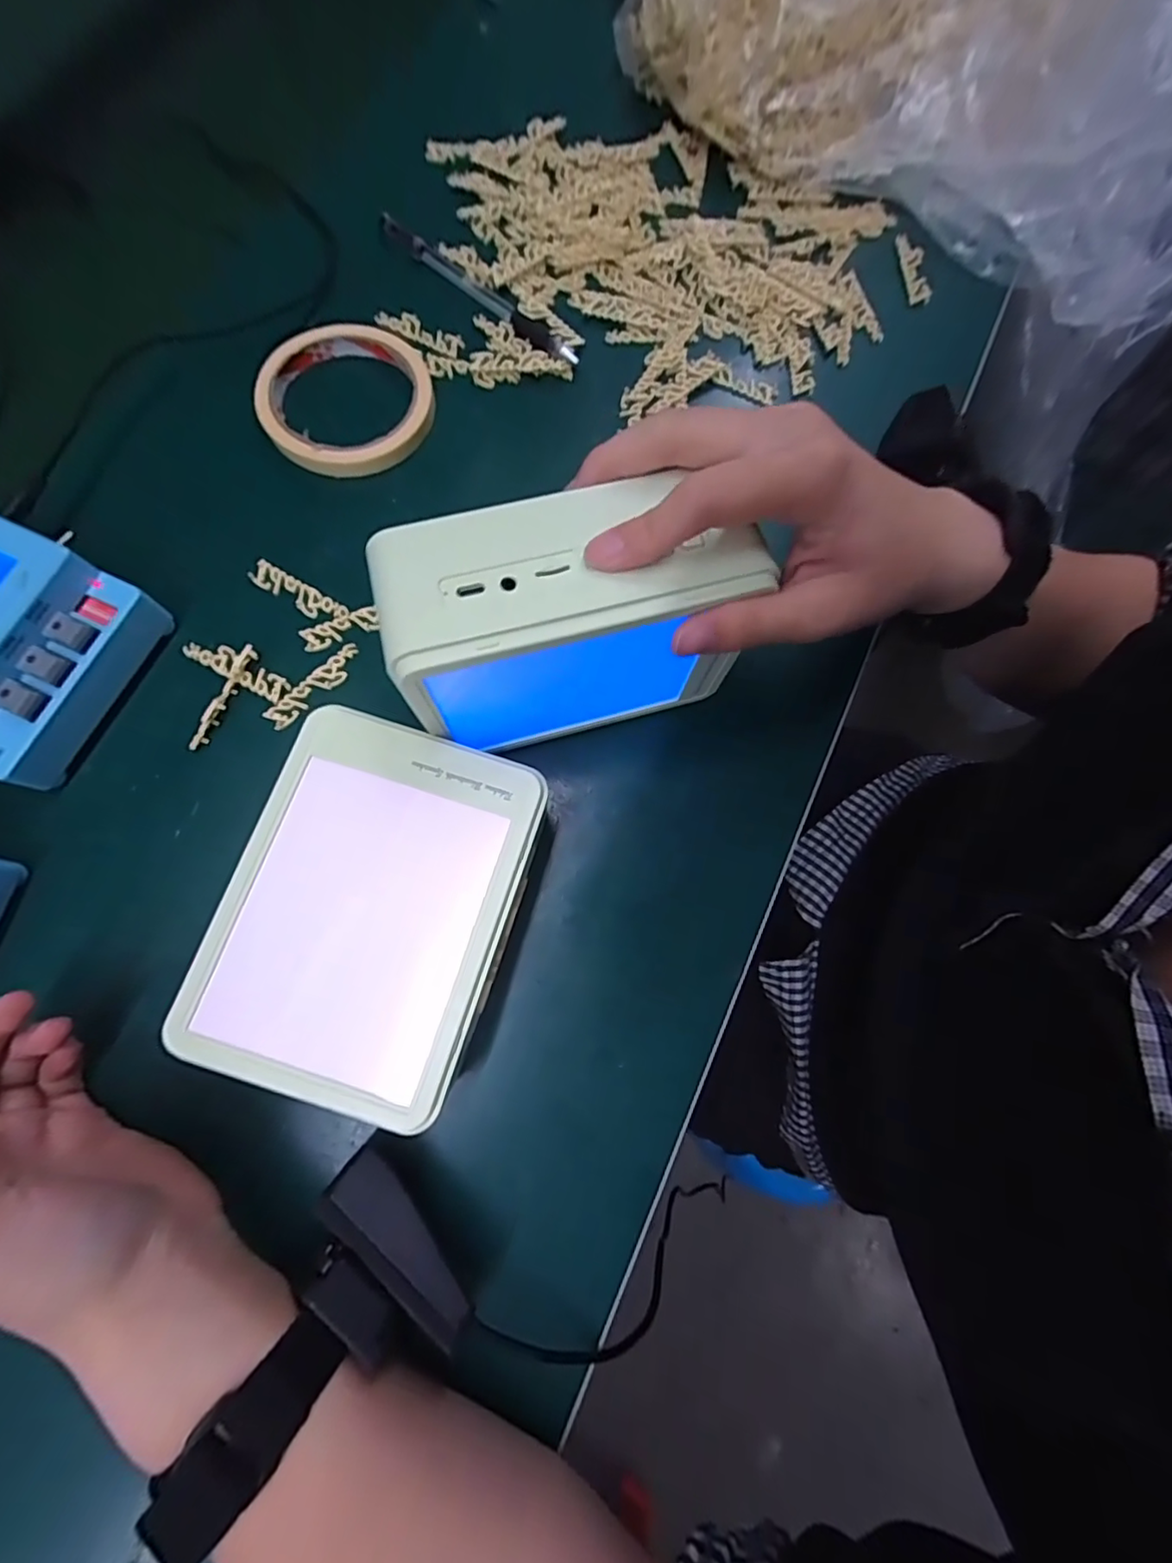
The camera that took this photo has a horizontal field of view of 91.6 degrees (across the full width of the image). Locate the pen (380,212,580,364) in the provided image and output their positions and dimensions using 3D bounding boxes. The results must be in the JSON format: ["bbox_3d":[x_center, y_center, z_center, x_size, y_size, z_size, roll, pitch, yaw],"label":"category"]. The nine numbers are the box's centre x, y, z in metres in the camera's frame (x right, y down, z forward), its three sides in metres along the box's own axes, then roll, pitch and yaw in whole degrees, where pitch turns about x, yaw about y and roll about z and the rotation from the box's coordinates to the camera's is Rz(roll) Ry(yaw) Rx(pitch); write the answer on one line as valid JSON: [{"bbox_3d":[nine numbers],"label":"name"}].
[{"bbox_3d":[-0.065,-0.295,0.341,0.154,0.009,0.015,42,78,9],"label":"pen"}]

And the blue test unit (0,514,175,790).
[{"bbox_3d":[-0.268,-0.062,0.262,0.101,0.051,0.101,23,76,5],"label":"blue test unit"}]

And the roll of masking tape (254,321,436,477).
[{"bbox_3d":[-0.132,-0.214,0.321,0.094,0.020,0.094,0,75,-1],"label":"roll of masking tape"}]

